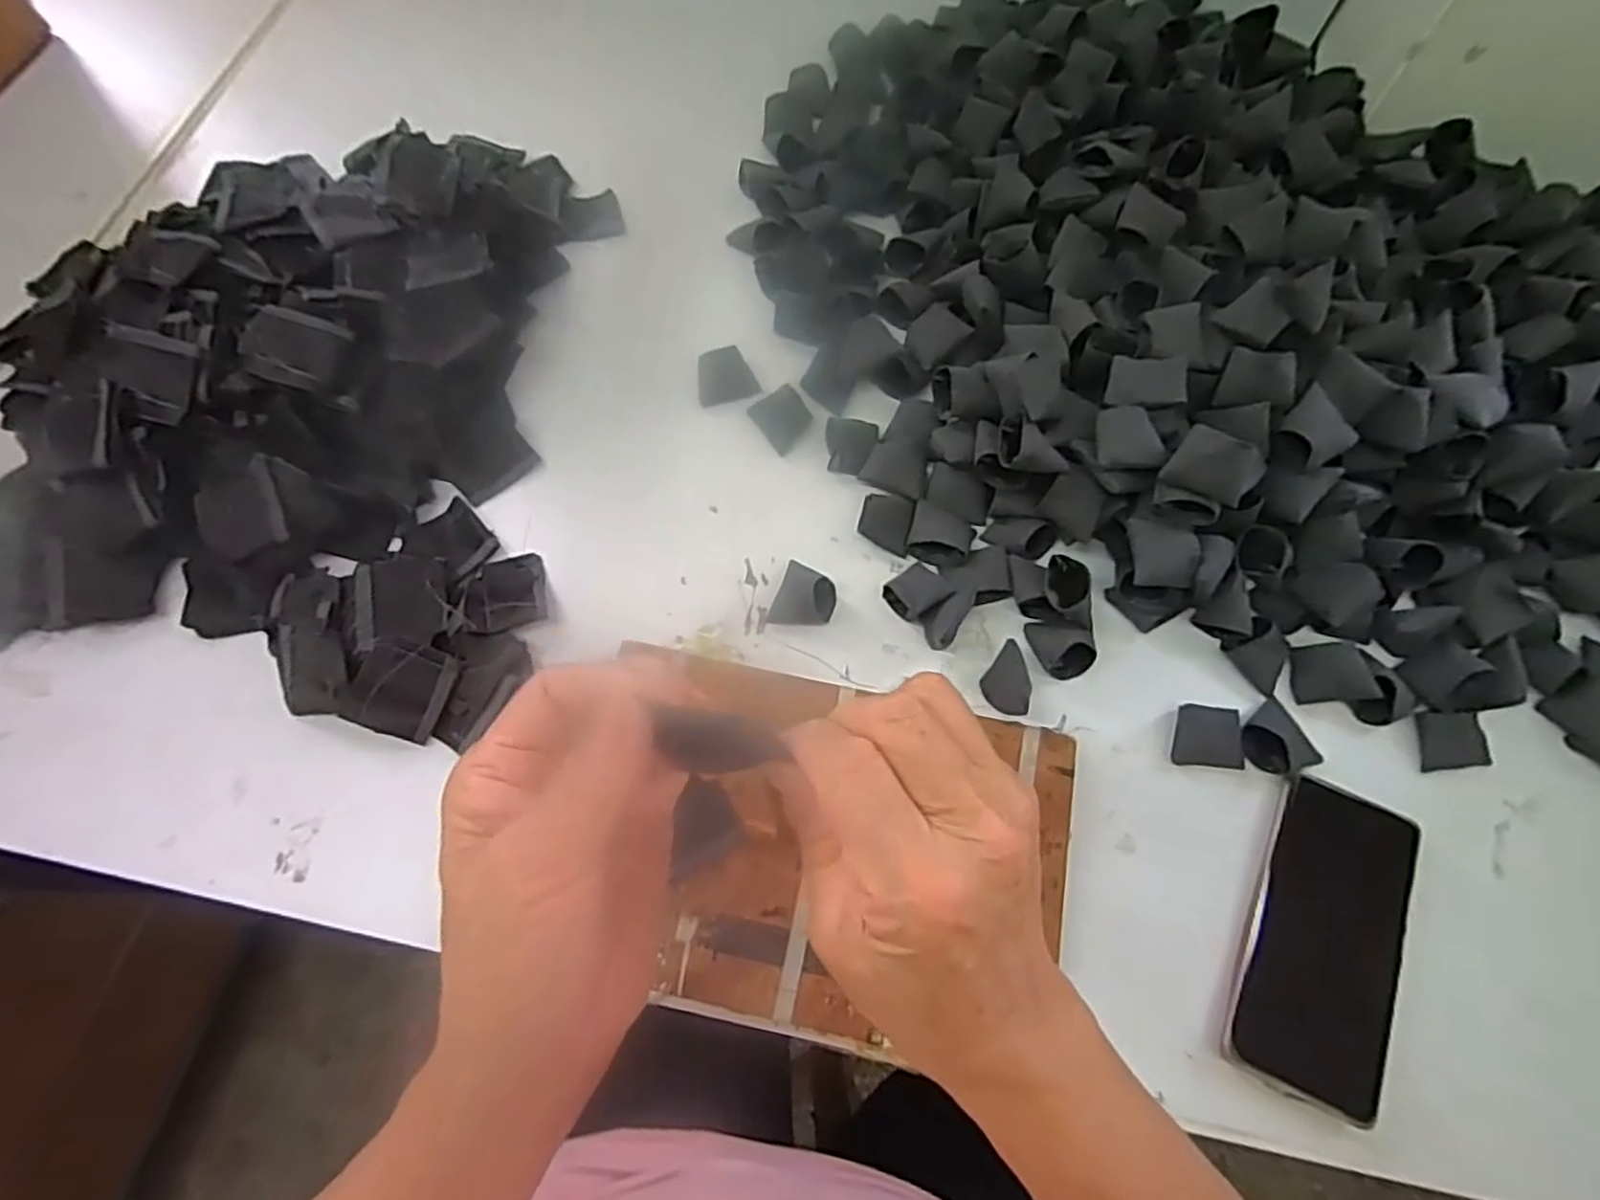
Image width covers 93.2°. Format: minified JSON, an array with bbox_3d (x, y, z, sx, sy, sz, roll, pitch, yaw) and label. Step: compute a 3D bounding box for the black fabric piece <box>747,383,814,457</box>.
[{"bbox_3d":[-0.011,-0.126,0.524,0.035,0.008,0.043,-31,71,-14],"label":"black fabric piece"}]

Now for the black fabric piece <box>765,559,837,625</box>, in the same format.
[{"bbox_3d":[0.004,-0.004,0.471,0.036,0.024,0.042,18,67,6],"label":"black fabric piece"}]

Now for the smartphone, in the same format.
[{"bbox_3d":[0.282,0.179,0.403,0.080,0.012,0.160,23,68,4],"label":"smartphone"}]

